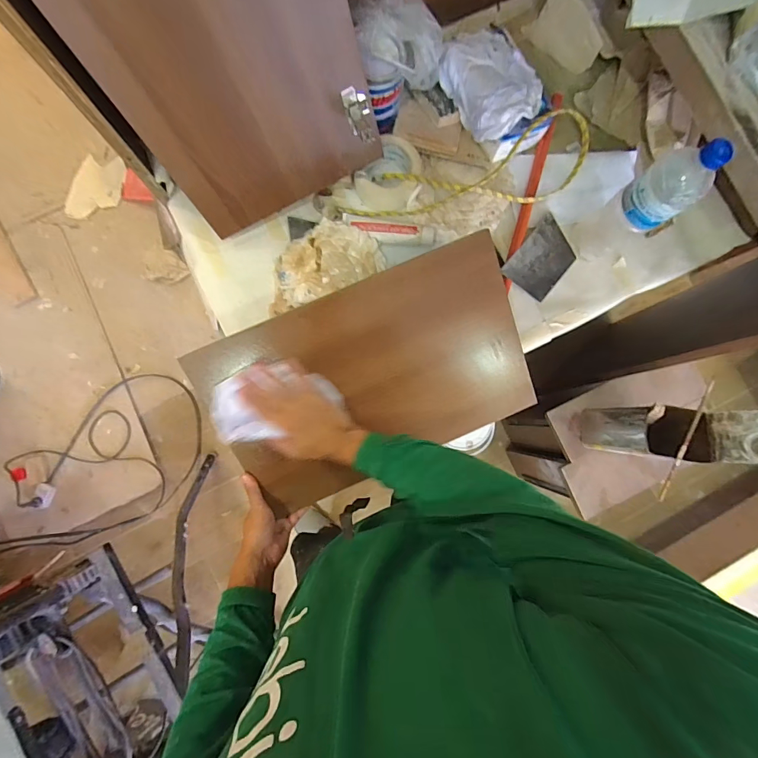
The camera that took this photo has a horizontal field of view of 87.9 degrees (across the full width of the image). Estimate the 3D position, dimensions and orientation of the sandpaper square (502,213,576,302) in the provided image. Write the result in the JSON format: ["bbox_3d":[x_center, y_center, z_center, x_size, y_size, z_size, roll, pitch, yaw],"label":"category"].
[{"bbox_3d":[0.294,-0.212,0.703,0.096,0.006,0.131,40,85,-16],"label":"sandpaper square"}]

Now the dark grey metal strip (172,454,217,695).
[{"bbox_3d":[-0.574,0.472,1.168,0.105,0.663,0.055,-17,131,-5],"label":"dark grey metal strip"}]

